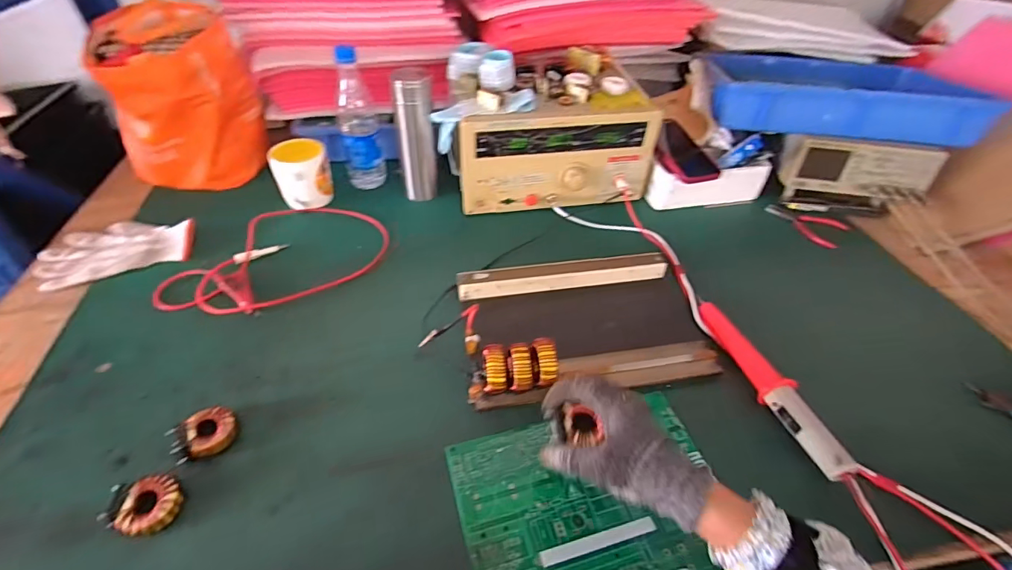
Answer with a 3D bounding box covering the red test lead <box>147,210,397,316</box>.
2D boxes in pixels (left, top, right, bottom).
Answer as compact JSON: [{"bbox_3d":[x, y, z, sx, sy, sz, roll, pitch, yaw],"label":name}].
[{"bbox_3d":[-0.337,-0.054,0.683,0.315,0.013,0.216,-19,48,-21],"label":"red test lead"}]

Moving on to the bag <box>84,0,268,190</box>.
[{"bbox_3d":[-0.536,-0.306,0.795,0.191,0.241,0.234,2,44,0],"label":"bag"}]

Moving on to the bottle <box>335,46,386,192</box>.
[{"bbox_3d":[-0.245,-0.267,0.772,0.063,0.233,0.058,-12,45,-14],"label":"bottle"}]

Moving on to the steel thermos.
[{"bbox_3d":[-0.149,-0.244,0.770,0.057,0.207,0.054,-8,45,-11],"label":"steel thermos"}]

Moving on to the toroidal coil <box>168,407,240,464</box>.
[{"bbox_3d":[-0.307,0.152,0.472,0.057,0.030,0.045,-32,53,-31],"label":"toroidal coil"}]

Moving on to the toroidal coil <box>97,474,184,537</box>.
[{"bbox_3d":[-0.328,0.200,0.422,0.055,0.029,0.051,1,44,-1],"label":"toroidal coil"}]

